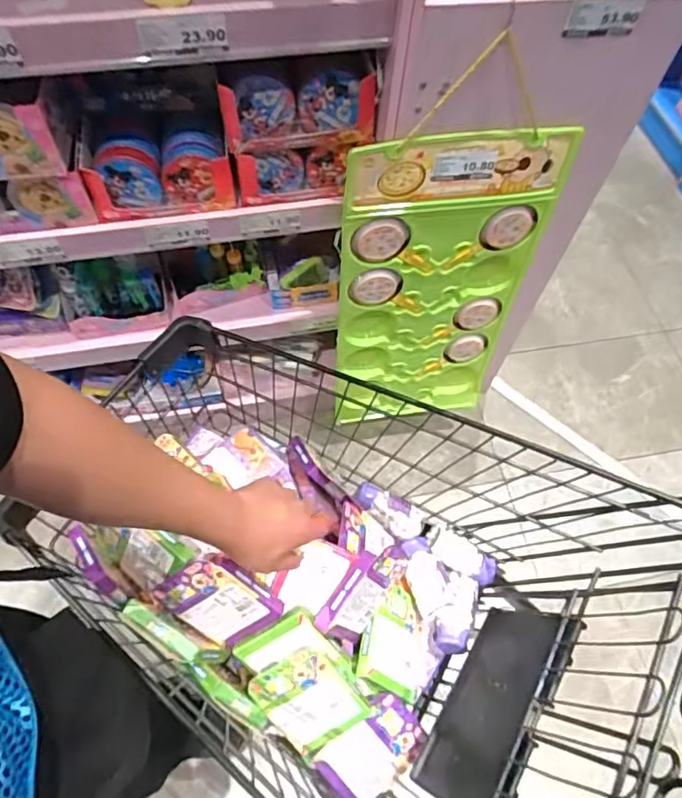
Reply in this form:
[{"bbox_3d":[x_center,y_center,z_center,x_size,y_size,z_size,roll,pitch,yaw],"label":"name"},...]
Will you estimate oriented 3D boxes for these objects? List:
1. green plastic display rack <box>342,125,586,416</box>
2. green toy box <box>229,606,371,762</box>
[{"bbox_3d":[0.153,-0.155,0.997,0.308,0.653,0.052,-5,62,-5],"label":"green plastic display rack"},{"bbox_3d":[-0.043,0.328,0.645,0.104,0.022,0.154,-34,94,4],"label":"green toy box"}]

